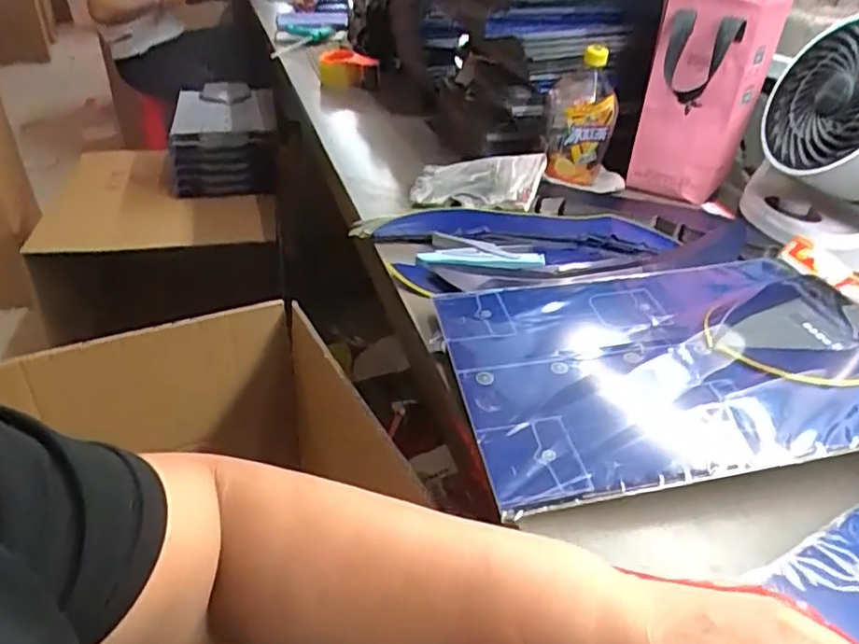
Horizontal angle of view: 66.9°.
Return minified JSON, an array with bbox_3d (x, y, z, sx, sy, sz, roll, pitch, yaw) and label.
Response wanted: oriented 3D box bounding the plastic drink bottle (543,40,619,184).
[{"bbox_3d":[0.225,-0.311,0.979,0.102,0.182,0.106,7,35,8],"label":"plastic drink bottle"}]

